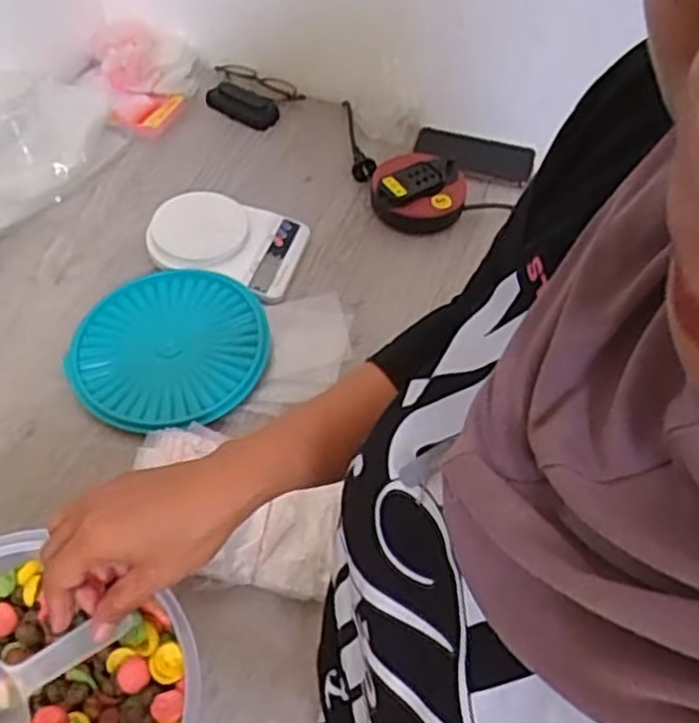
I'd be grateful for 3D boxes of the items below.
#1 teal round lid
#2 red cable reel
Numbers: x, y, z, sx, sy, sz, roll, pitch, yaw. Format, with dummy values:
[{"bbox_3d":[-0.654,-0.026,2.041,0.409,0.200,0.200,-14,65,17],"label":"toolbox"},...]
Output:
[{"bbox_3d":[-0.192,-0.014,0.803,0.200,0.031,0.205,2,53,-3],"label":"teal round lid"},{"bbox_3d":[0.087,-0.218,0.953,0.113,0.059,0.112,2,53,-3],"label":"red cable reel"}]

